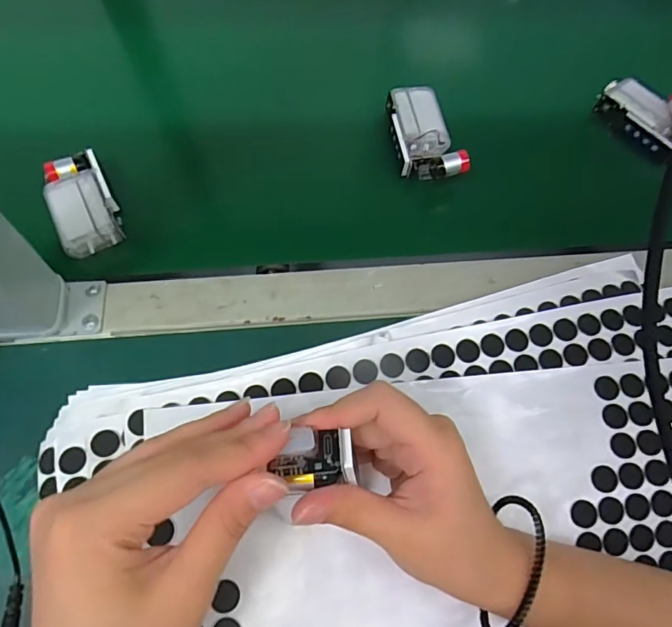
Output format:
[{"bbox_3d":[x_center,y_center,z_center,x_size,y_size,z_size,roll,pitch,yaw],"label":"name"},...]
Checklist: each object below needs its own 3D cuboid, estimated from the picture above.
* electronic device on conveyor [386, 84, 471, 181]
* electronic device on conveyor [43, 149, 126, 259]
[{"bbox_3d":[0.068,-0.146,0.392,0.047,0.023,0.100,-10,67,-7],"label":"electronic device on conveyor"},{"bbox_3d":[-0.184,-0.080,0.352,0.041,0.020,0.076,-21,69,-11],"label":"electronic device on conveyor"}]

